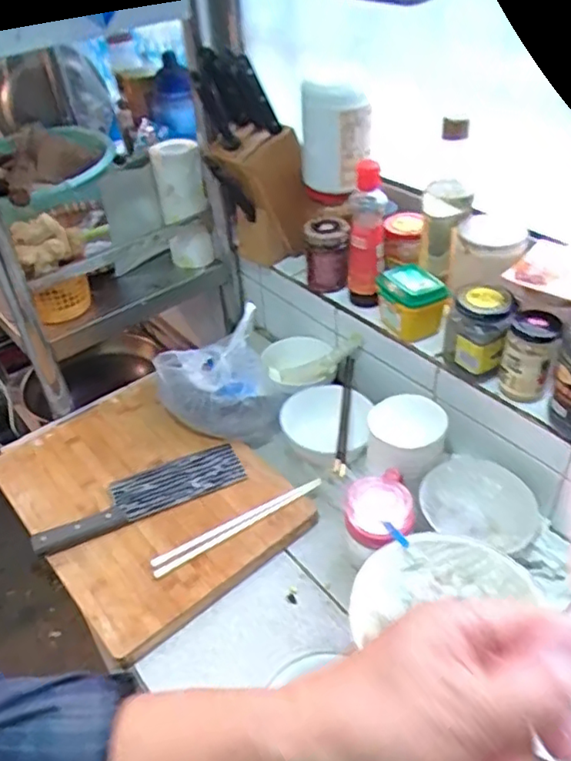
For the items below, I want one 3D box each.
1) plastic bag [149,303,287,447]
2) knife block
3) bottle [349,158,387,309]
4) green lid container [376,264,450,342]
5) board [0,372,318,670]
[{"bbox_3d":[-0.097,0.001,0.887,0.167,0.170,0.108,-11,41,-8],"label":"plastic bag"},{"bbox_3d":[-0.036,-0.317,0.922,0.144,0.319,0.111,3,41,9],"label":"knife block"},{"bbox_3d":[0.112,-0.192,0.851,0.052,0.214,0.045,2,41,7],"label":"bottle"},{"bbox_3d":[0.170,-0.104,0.835,0.074,0.073,0.089,-8,40,-5],"label":"green lid container"},{"bbox_3d":[-0.197,0.144,0.843,0.296,0.040,0.406,-31,47,-28],"label":"board"}]

